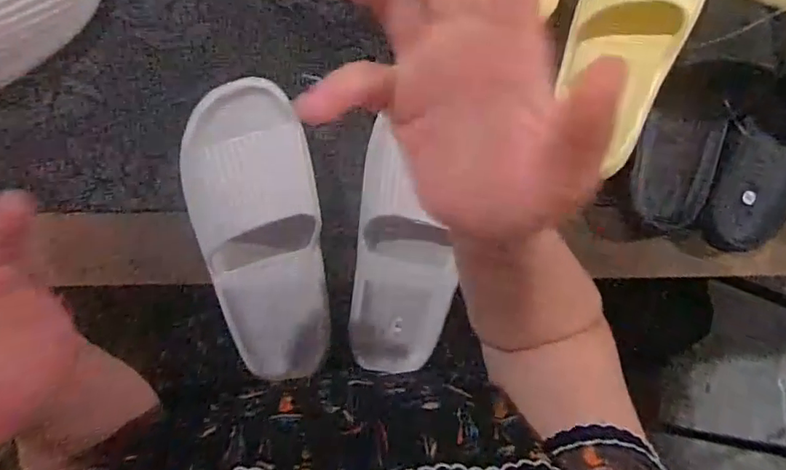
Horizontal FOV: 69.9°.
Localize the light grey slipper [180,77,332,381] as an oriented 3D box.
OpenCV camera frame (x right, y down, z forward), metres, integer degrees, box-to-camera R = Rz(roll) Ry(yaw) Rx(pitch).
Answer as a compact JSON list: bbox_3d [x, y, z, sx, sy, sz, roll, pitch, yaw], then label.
[{"bbox_3d":[-0.112,0.001,0.483,0.102,0.063,0.246,-11,92,-7],"label":"light grey slipper"}]

